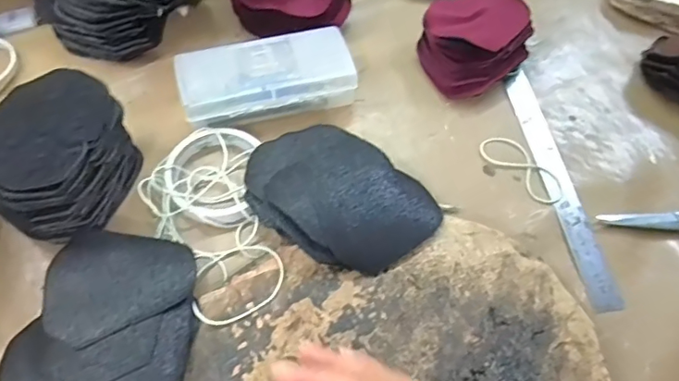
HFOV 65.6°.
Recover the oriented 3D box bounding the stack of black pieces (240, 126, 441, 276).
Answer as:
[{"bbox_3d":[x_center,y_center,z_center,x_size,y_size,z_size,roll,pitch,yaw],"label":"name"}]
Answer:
[{"bbox_3d":[-0.005,0.003,0.455,0.162,0.042,0.118,36,64,18],"label":"stack of black pieces"}]

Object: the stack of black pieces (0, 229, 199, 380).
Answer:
[{"bbox_3d":[-0.169,0.098,0.385,0.125,0.035,0.143,12,59,5],"label":"stack of black pieces"}]

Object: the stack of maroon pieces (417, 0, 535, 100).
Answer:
[{"bbox_3d":[0.139,-0.157,0.552,0.099,0.049,0.121,41,66,20],"label":"stack of maroon pieces"}]

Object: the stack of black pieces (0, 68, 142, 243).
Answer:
[{"bbox_3d":[-0.225,-0.025,0.425,0.115,0.086,0.100,-40,68,-22],"label":"stack of black pieces"}]

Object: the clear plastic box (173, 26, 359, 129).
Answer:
[{"bbox_3d":[-0.071,-0.109,0.516,0.163,0.045,0.081,-15,61,-11],"label":"clear plastic box"}]

